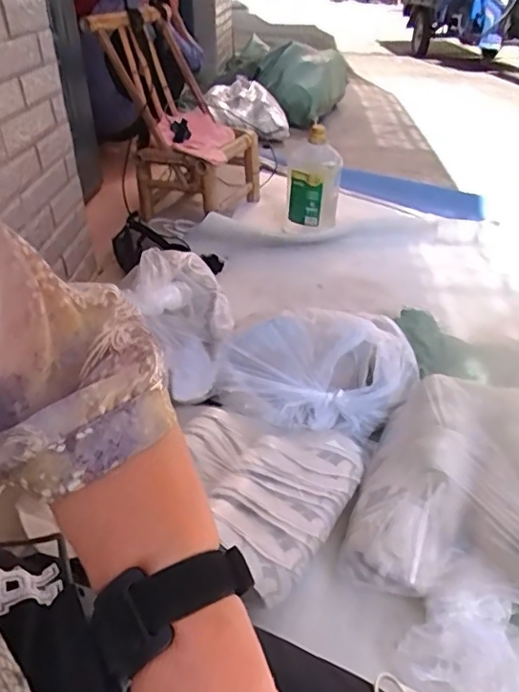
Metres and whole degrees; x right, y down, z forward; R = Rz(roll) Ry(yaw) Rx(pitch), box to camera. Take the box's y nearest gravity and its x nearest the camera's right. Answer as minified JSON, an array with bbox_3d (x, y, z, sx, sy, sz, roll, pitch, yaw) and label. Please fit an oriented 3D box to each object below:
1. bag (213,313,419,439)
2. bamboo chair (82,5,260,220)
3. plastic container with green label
[{"bbox_3d":[0.103,0.038,0.934,0.351,0.200,0.156,4,36,5],"label":"bag"},{"bbox_3d":[-0.250,-0.768,1.788,0.420,0.553,0.435,15,39,19],"label":"bamboo chair"},{"bbox_3d":[0.171,-0.525,1.736,0.173,0.301,0.211,0,36,0],"label":"plastic container with green label"}]

